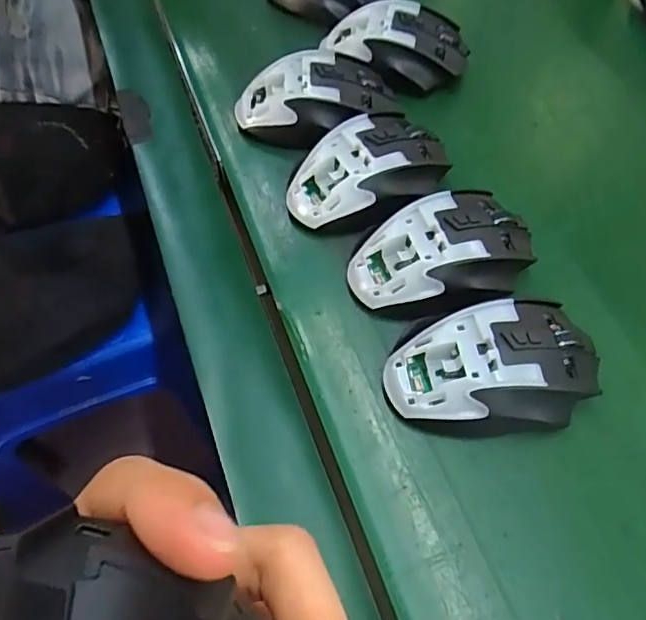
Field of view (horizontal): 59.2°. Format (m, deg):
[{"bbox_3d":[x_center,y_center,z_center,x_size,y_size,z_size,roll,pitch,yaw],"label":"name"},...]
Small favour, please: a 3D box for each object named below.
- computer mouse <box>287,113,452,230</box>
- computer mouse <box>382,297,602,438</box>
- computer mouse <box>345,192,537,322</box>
[{"bbox_3d":[0.035,-0.093,0.385,0.114,0.037,0.070,-35,65,-17],"label":"computer mouse"},{"bbox_3d":[0.093,0.031,0.311,0.114,0.037,0.071,-11,60,-5],"label":"computer mouse"},{"bbox_3d":[0.076,-0.030,0.349,0.113,0.038,0.072,-22,62,-11],"label":"computer mouse"}]

